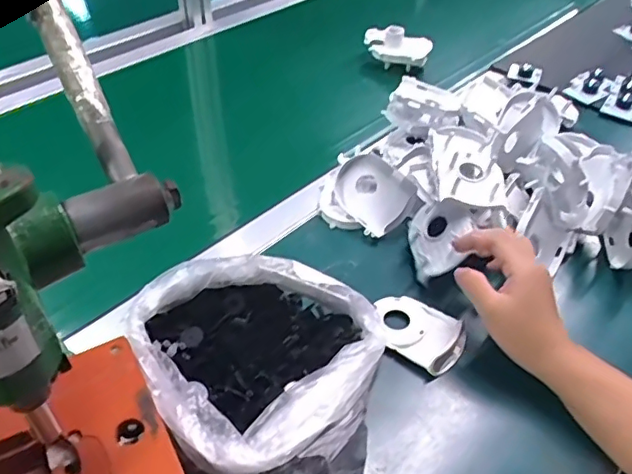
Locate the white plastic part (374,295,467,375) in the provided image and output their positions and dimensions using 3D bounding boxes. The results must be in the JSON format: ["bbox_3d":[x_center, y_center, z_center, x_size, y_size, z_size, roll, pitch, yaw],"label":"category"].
[{"bbox_3d":[0.087,0.082,0.497,0.083,0.020,0.057,26,48,24],"label":"white plastic part"}]

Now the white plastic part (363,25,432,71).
[{"bbox_3d":[0.121,-0.289,0.852,0.106,0.053,0.048,12,43,11],"label":"white plastic part"}]

